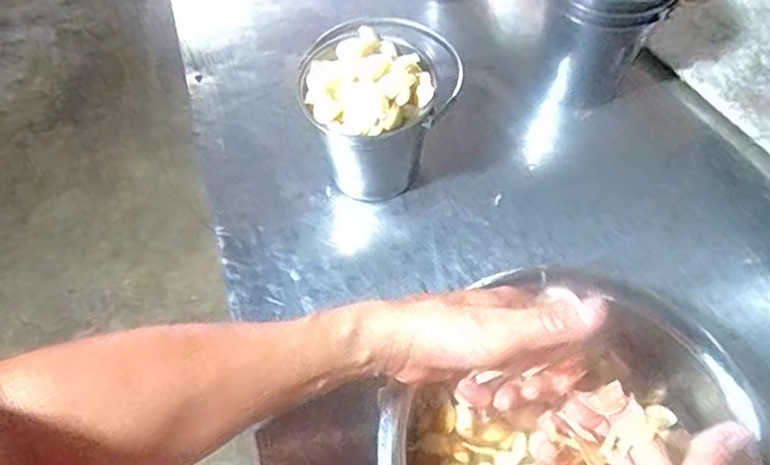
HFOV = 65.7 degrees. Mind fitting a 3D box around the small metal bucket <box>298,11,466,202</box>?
[{"bbox_3d":[-0.010,-0.131,0.645,0.135,0.148,0.154,13,61,8],"label":"small metal bucket"}]

